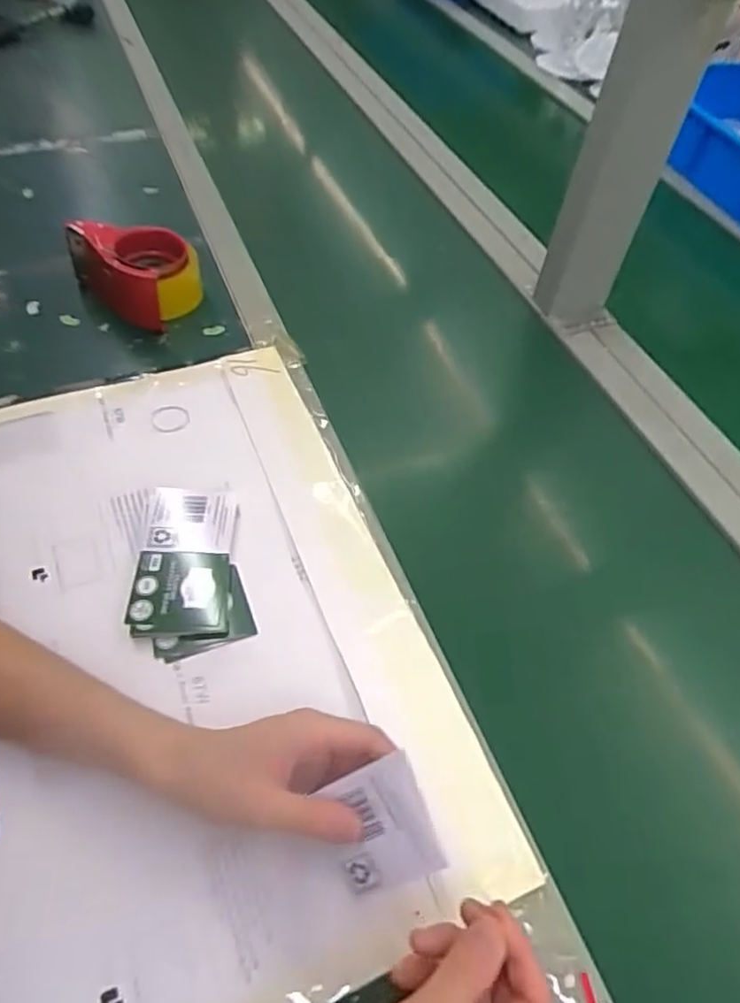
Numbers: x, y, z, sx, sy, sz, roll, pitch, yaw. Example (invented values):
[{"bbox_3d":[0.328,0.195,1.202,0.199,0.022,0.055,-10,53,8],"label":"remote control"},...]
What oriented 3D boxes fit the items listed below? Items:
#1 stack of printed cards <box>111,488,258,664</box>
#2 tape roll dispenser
[{"bbox_3d":[-0.150,0.047,0.514,0.093,0.013,0.158,-12,55,-14],"label":"stack of printed cards"},{"bbox_3d":[-0.268,-0.269,0.715,0.163,0.078,0.101,37,58,21],"label":"tape roll dispenser"}]

